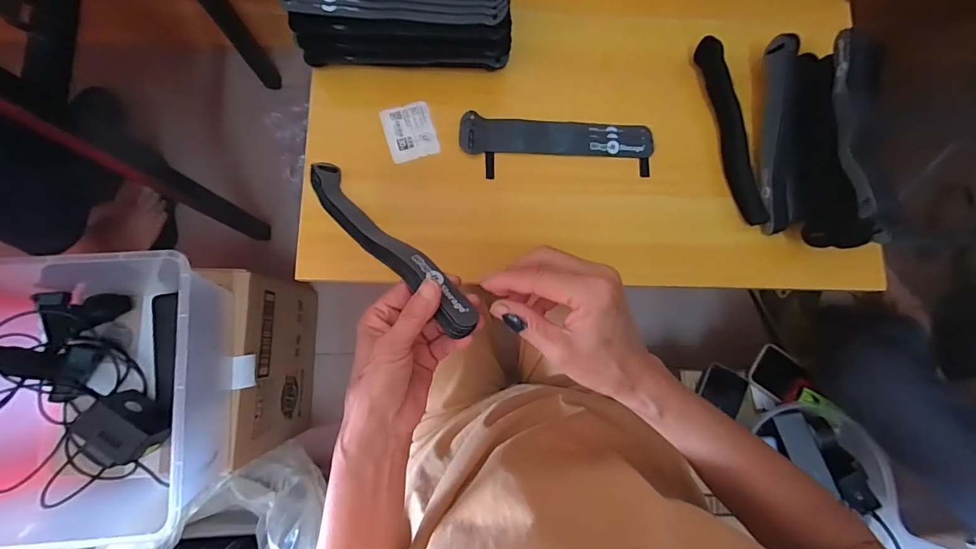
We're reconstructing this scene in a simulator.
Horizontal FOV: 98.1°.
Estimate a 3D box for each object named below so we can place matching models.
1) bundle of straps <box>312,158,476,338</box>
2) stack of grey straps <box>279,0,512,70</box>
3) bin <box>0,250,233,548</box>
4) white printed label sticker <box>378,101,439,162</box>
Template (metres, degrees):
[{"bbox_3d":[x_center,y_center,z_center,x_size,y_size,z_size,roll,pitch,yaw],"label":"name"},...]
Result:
[{"bbox_3d":[-0.077,-0.024,0.319,0.185,0.019,0.028,41,81,22],"label":"bundle of straps"},{"bbox_3d":[-0.080,-0.255,0.410,0.203,0.072,0.093,0,82,-4],"label":"stack of grey straps"},{"bbox_3d":[-0.477,0.147,0.516,0.298,0.164,0.333,-3,82,-4],"label":"bin"},{"bbox_3d":[-0.080,-0.146,0.432,0.049,0.004,0.059,-16,81,-6],"label":"white printed label sticker"}]

